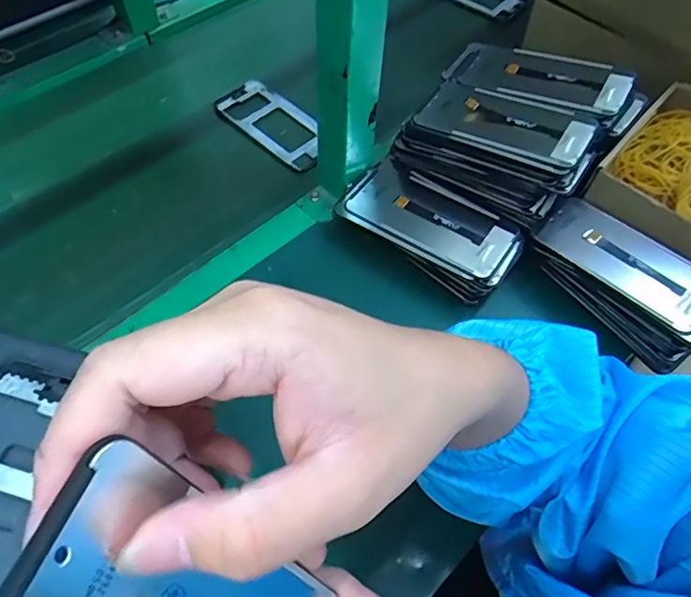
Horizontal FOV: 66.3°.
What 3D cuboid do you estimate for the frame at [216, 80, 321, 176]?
[{"bbox_3d":[-0.084,-0.211,0.638,0.156,0.007,0.079,40,64,19],"label":"frame"}]

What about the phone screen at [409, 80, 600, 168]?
[{"bbox_3d":[0.143,-0.163,0.485,0.154,0.011,0.078,31,64,26],"label":"phone screen"}]

